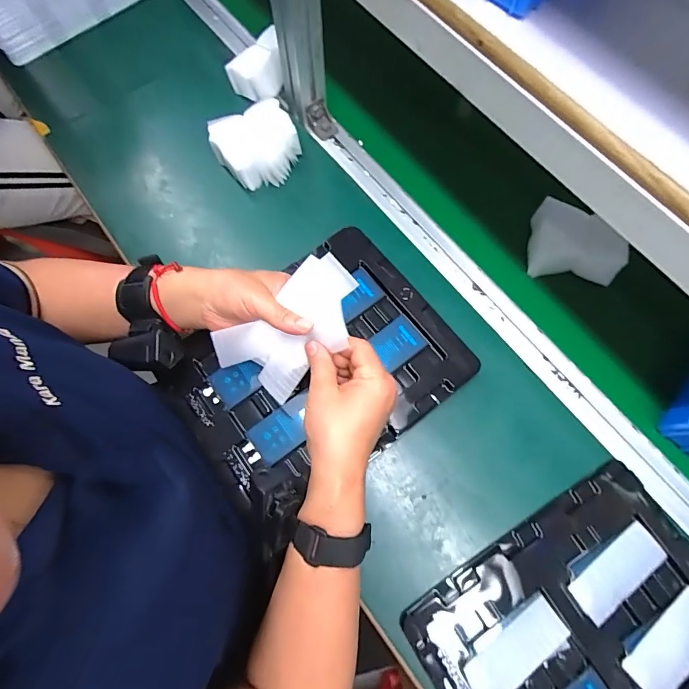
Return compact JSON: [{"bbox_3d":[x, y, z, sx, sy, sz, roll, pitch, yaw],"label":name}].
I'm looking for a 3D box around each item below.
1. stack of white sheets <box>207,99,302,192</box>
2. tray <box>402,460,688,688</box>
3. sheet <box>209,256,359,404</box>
[{"bbox_3d":[-0.114,-0.259,0.533,0.103,0.046,0.100,-28,74,-9],"label":"stack of white sheets"},{"bbox_3d":[0.226,0.275,0.377,0.273,0.015,0.218,-31,75,-10],"label":"tray"},{"bbox_3d":[-0.045,-0.010,0.364,0.130,0.067,0.074,-34,75,-11],"label":"sheet"}]

